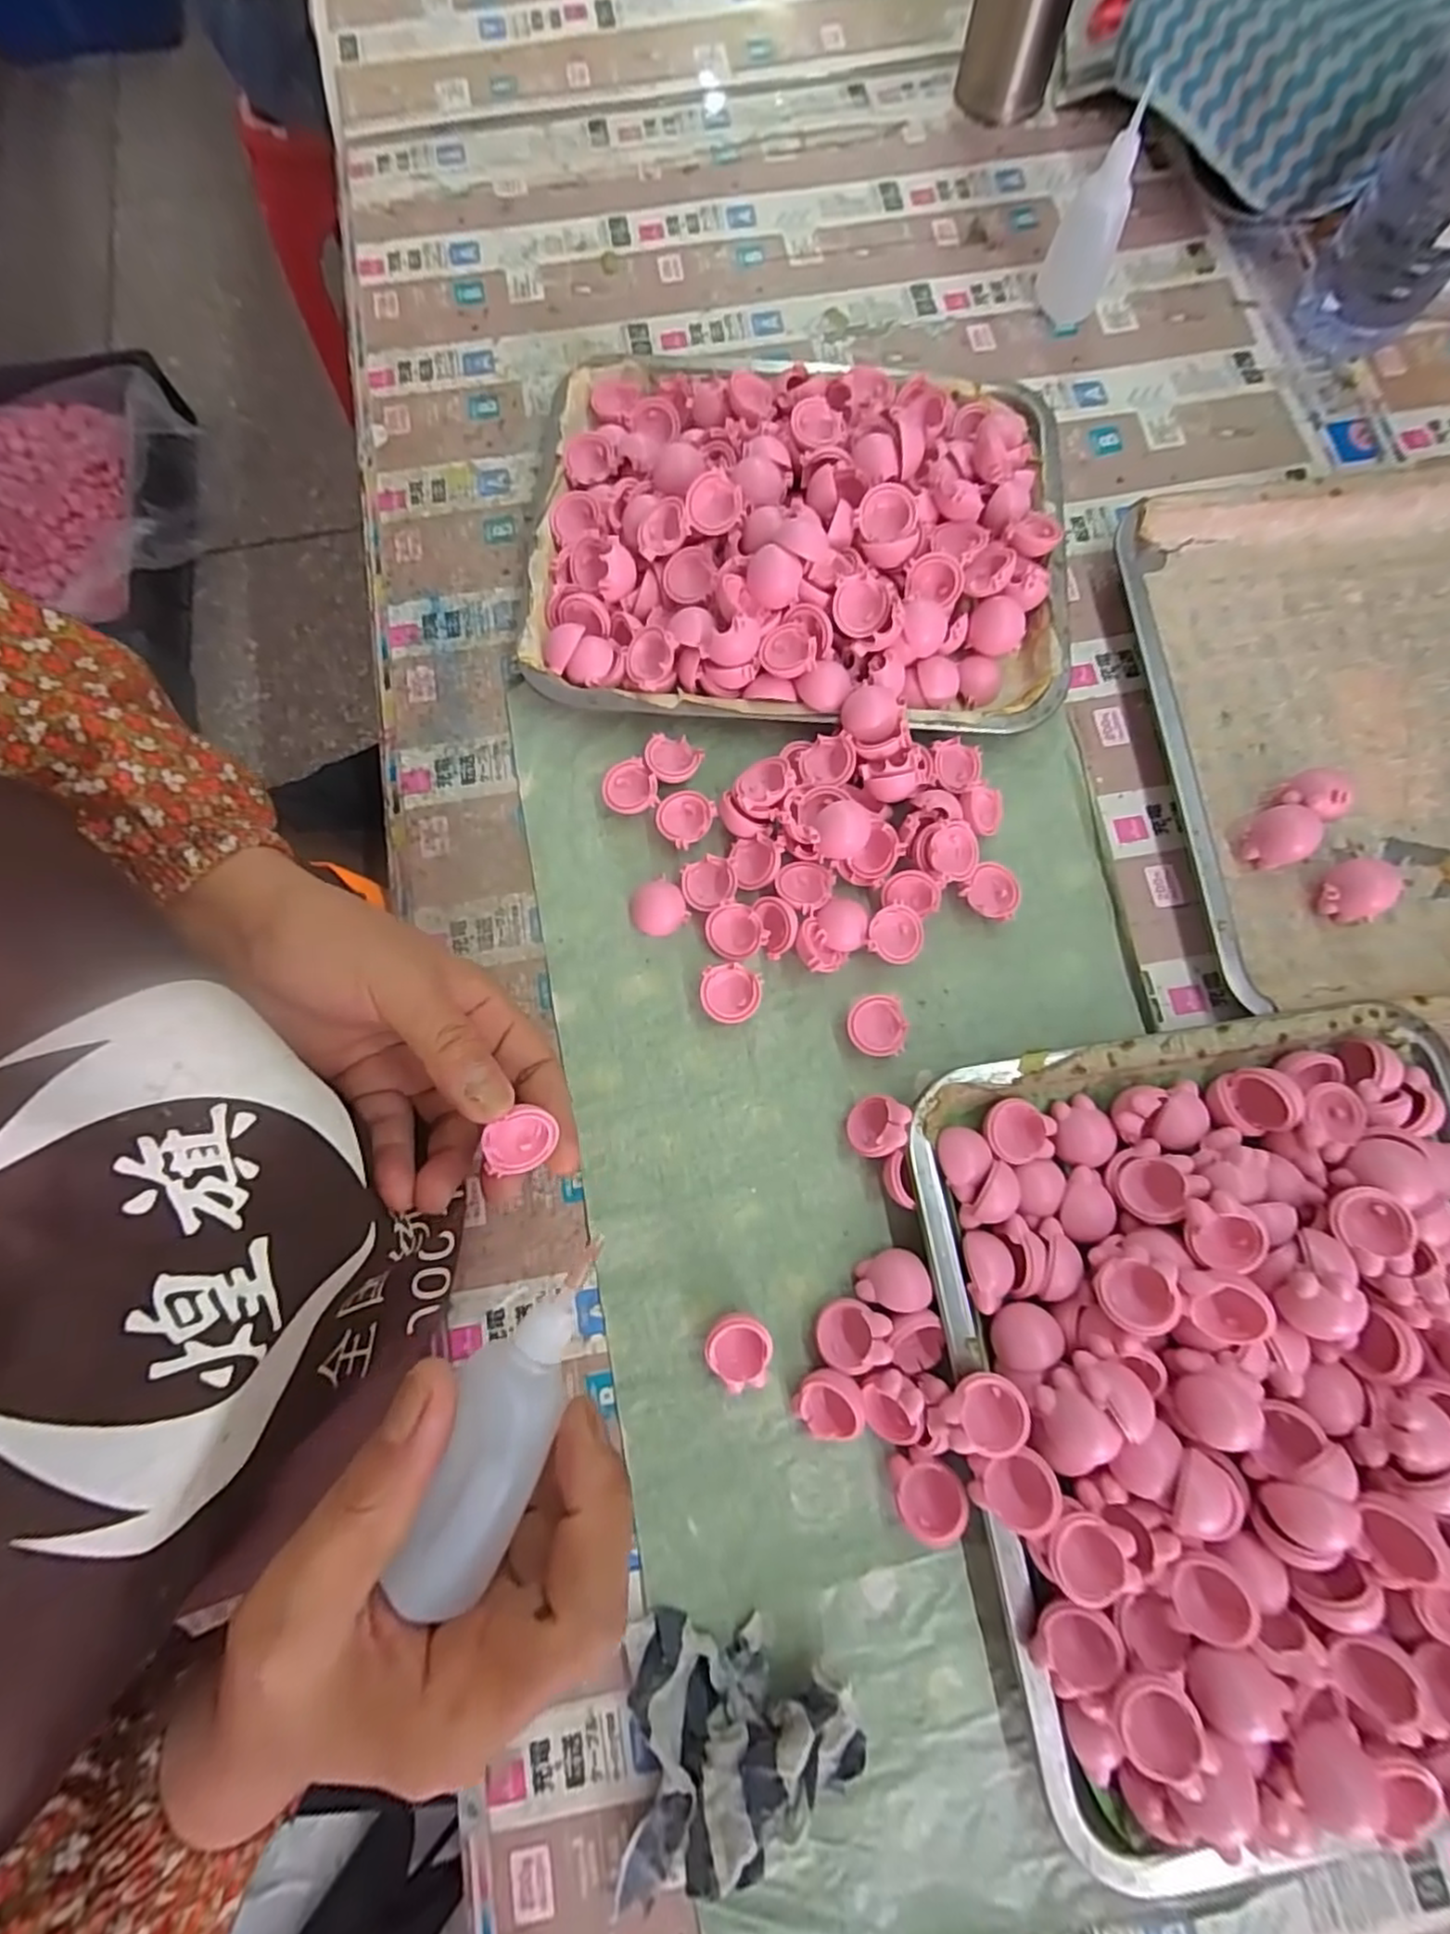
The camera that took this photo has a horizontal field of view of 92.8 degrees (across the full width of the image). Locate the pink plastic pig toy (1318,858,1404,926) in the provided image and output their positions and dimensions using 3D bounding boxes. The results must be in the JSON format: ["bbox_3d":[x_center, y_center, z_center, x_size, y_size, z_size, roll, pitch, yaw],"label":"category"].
[{"bbox_3d":[0.322,-0.038,0.353,0.024,0.027,0.029,-23,77,-5],"label":"pink plastic pig toy"}]

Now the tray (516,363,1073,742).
[{"bbox_3d":[0.041,-0.248,0.390,0.299,0.053,0.242,7,77,2],"label":"tray"}]

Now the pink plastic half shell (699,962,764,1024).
[{"bbox_3d":[0.003,0.014,0.348,0.030,0.017,0.029,-4,76,0],"label":"pink plastic half shell"}]

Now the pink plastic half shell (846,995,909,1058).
[{"bbox_3d":[0.075,0.030,0.347,0.028,0.014,0.029,2,76,1],"label":"pink plastic half shell"}]

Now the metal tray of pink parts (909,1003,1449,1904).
[{"bbox_3d":[0.224,0.178,0.289,0.244,0.053,0.296,-9,76,-1],"label":"metal tray of pink parts"}]

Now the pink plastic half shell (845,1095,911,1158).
[{"bbox_3d":[0.073,0.076,0.328,0.013,0.033,0.029,31,68,-33],"label":"pink plastic half shell"}]

